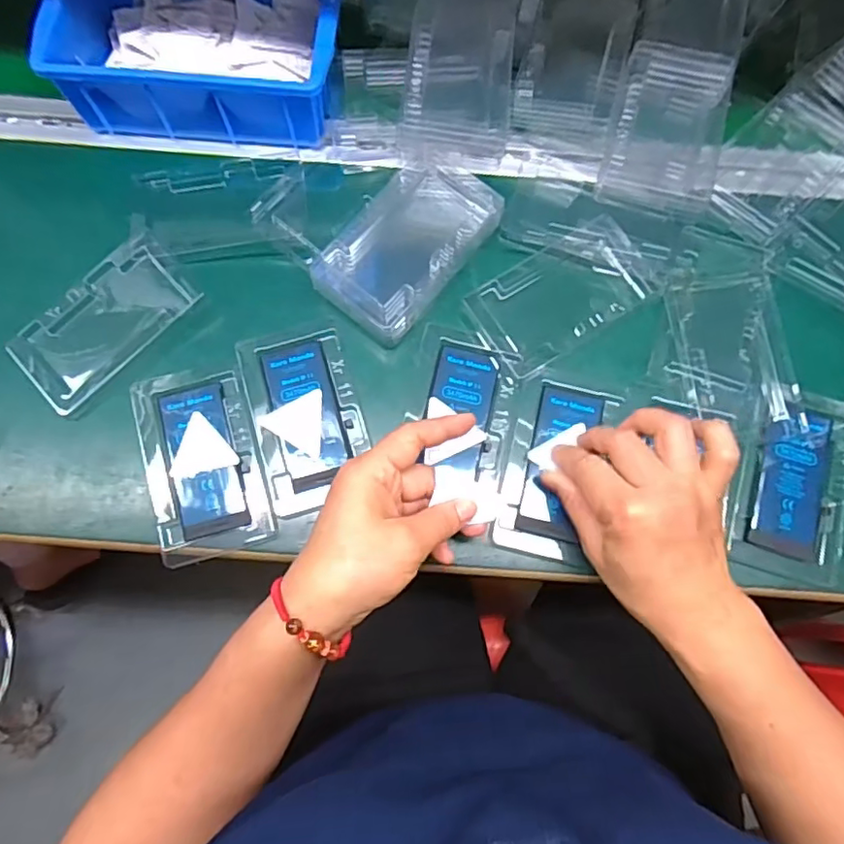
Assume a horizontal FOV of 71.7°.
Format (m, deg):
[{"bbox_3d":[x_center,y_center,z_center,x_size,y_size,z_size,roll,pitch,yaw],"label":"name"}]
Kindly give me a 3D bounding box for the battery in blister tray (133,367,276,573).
[{"bbox_3d":[-0.147,0.026,0.390,0.073,0.004,0.124,-16,79,-4],"label":"battery in blister tray"}]

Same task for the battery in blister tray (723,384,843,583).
[{"bbox_3d":[0.253,0.040,0.393,0.072,0.009,0.122,17,78,3],"label":"battery in blister tray"}]

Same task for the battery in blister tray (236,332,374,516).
[{"bbox_3d":[-0.079,-0.004,0.400,0.071,0.008,0.122,-15,79,-4],"label":"battery in blister tray"}]

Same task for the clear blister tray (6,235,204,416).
[{"bbox_3d":[-0.223,-0.069,0.409,0.120,0.007,0.072,-44,82,-9],"label":"clear blister tray"}]

